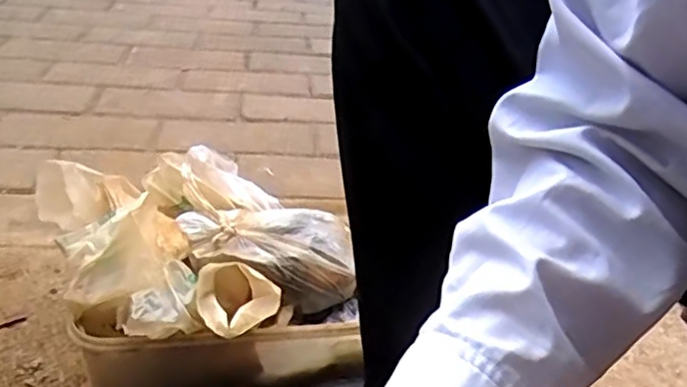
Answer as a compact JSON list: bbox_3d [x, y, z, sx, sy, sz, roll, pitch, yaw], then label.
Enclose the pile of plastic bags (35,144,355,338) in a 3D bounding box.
[{"bbox_3d":[-0.142,0.042,0.663,0.282,0.099,0.264,-19,40,-34],"label":"pile of plastic bags"}]

